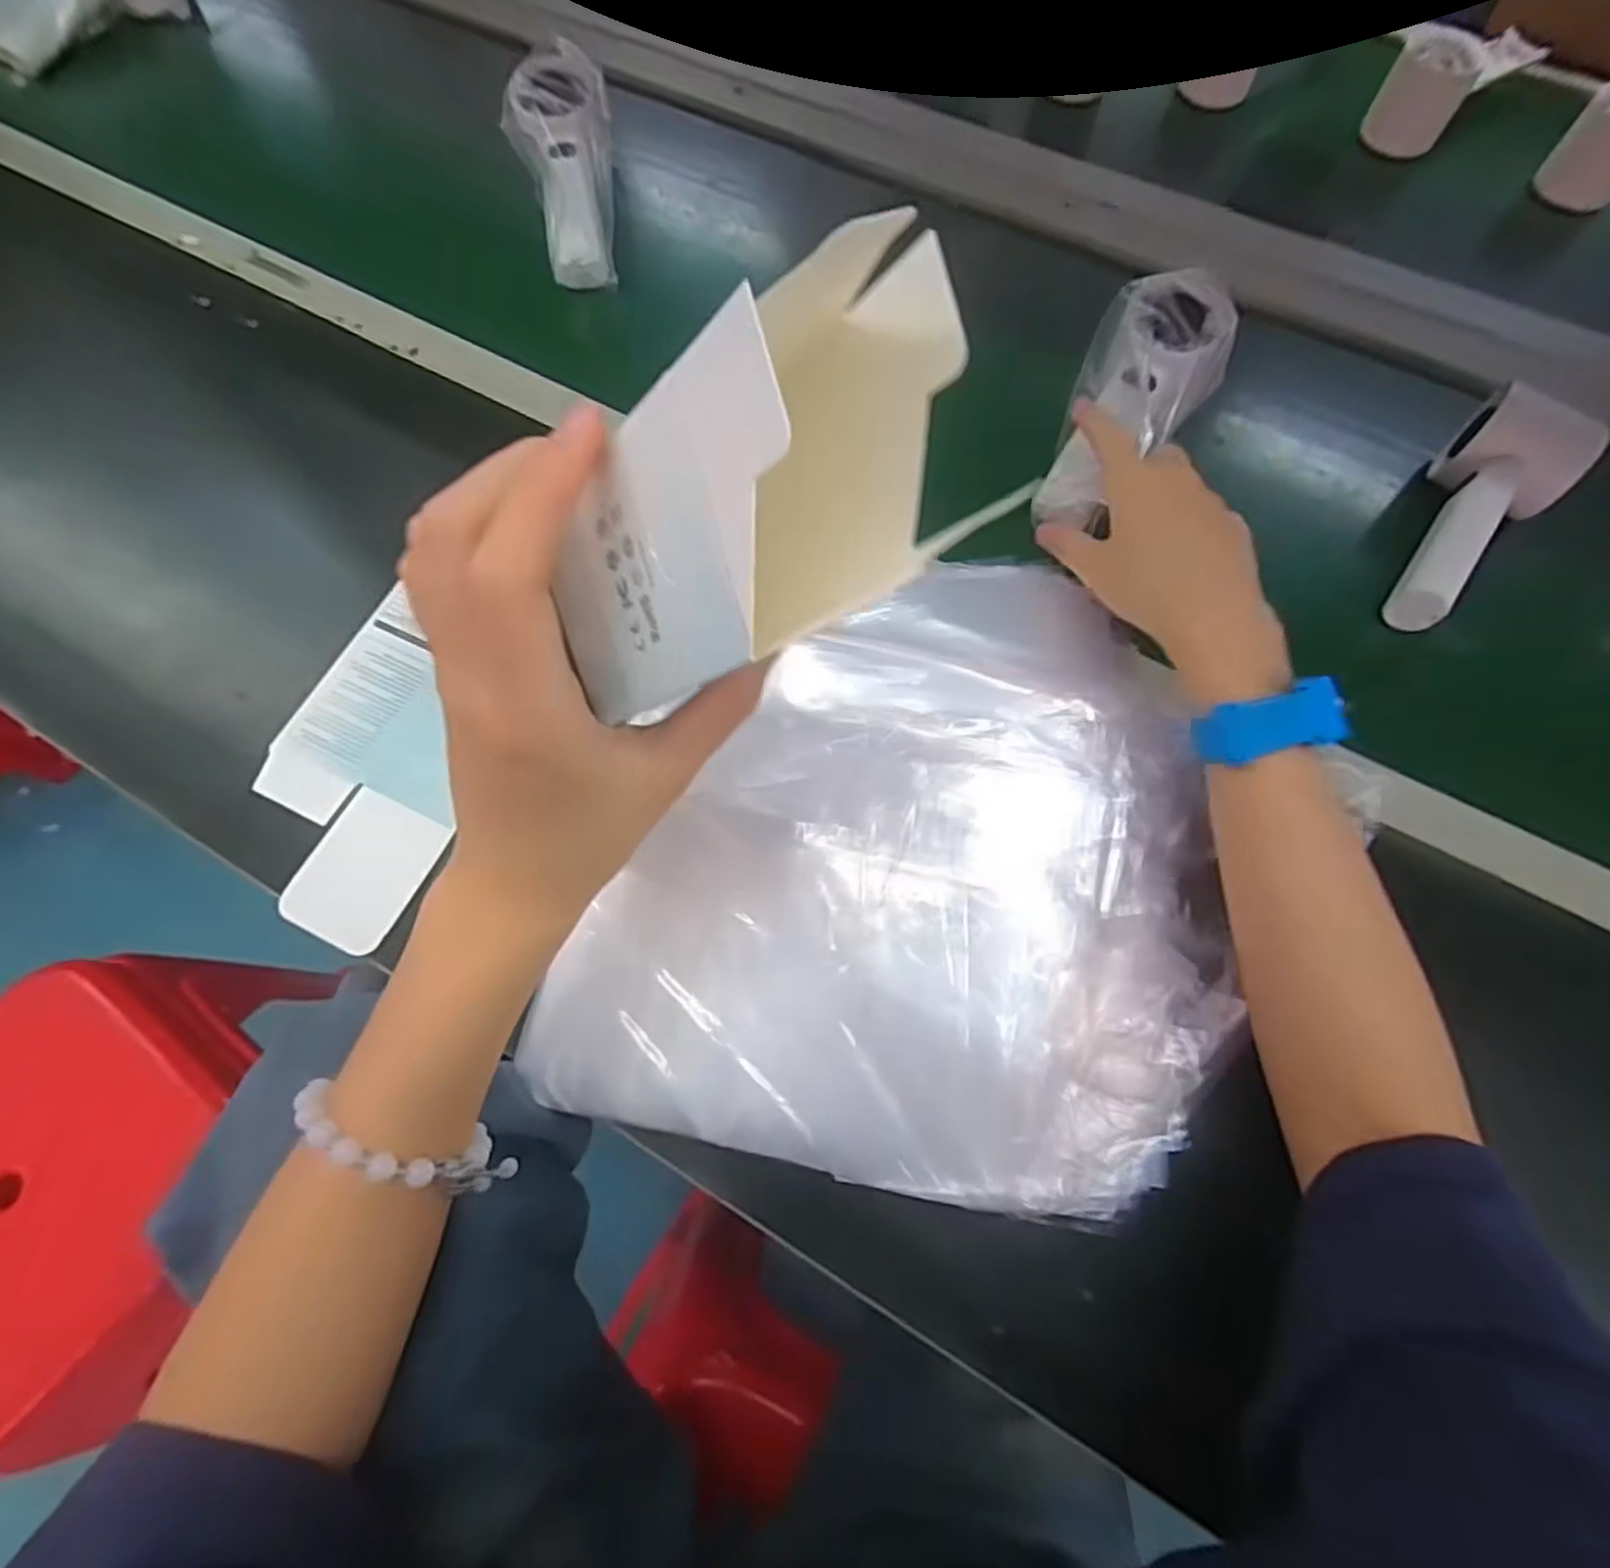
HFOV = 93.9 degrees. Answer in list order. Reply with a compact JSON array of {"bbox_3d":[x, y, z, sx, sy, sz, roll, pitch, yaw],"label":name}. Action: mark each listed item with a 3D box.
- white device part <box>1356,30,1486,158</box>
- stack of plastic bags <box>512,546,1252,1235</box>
[{"bbox_3d":[0.468,-0.524,0.572,0.056,0.056,0.056,30,71,10],"label":"white device part"},{"bbox_3d":[0.052,0.018,0.358,0.278,0.047,0.309,12,68,4],"label":"stack of plastic bags"}]

